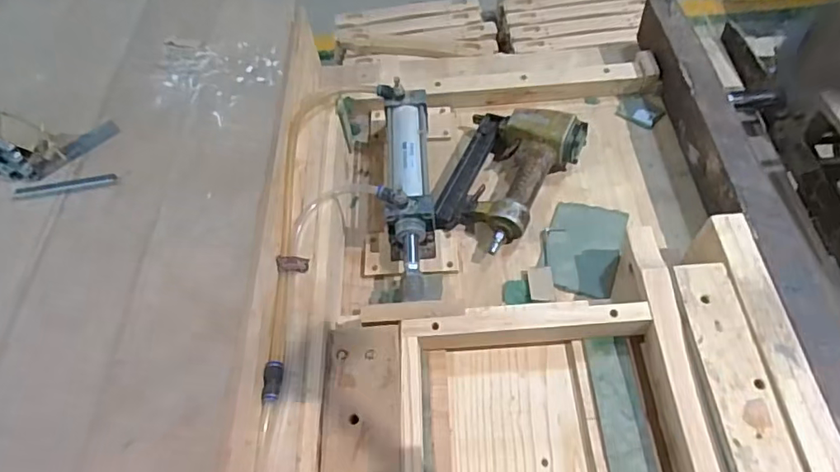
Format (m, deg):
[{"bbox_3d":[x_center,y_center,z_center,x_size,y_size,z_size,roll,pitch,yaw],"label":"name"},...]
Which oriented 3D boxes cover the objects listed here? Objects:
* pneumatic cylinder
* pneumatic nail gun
[{"bbox_3d":[-0.016,-0.063,0.713,0.066,0.079,0.313,-4,57,2],"label":"pneumatic cylinder"},{"bbox_3d":[0.110,-0.090,0.739,0.155,0.055,0.222,27,64,20],"label":"pneumatic nail gun"}]

